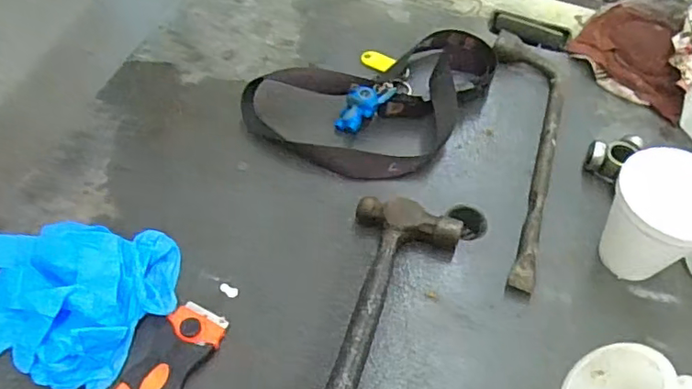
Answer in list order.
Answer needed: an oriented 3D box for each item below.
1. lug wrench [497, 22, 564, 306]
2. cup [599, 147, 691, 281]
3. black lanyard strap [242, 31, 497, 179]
[{"bbox_3d":[0.178,-0.039,0.531,0.068,0.023,0.287,6,57,1],"label":"lug wrench"},{"bbox_3d":[0.234,0.025,0.444,0.076,0.099,0.080,1,57,-2],"label":"cup"},{"bbox_3d":[0.038,-0.089,0.556,0.260,0.029,0.154,-17,59,-13],"label":"black lanyard strap"}]

